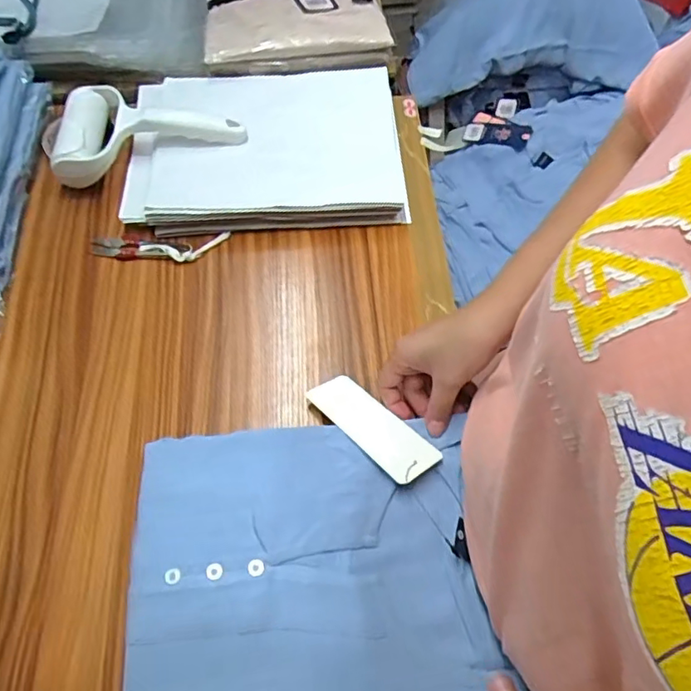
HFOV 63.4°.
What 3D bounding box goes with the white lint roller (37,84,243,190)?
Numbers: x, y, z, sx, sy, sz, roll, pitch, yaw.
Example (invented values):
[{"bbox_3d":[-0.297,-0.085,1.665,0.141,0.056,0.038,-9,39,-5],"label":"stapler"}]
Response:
[{"bbox_3d":[-0.222,-0.240,0.600,0.204,0.055,0.128,-17,63,-10],"label":"white lint roller"}]

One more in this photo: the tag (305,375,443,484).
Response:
[{"bbox_3d":[0.021,0.064,0.457,0.046,0.007,0.119,-33,53,-29],"label":"tag"}]

